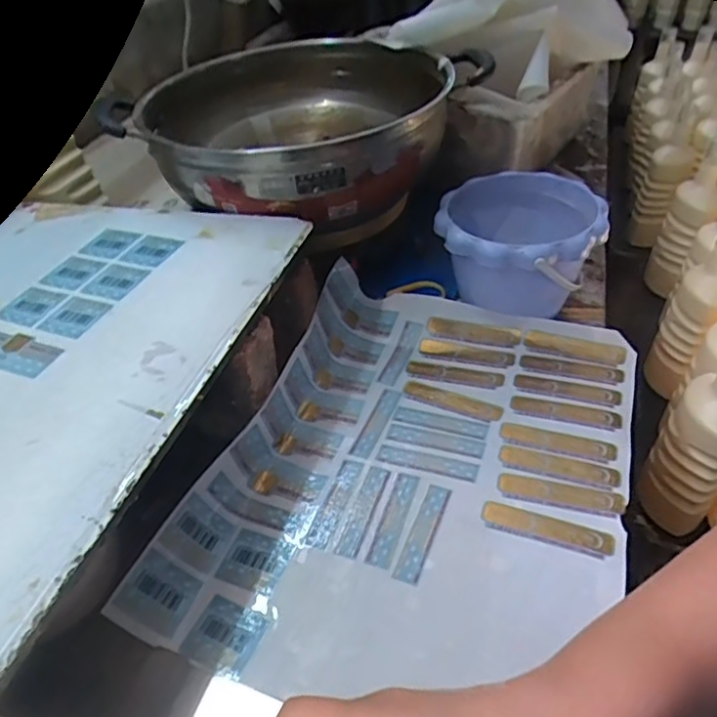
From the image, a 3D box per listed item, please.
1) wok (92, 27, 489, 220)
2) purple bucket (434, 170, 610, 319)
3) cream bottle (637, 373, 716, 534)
[{"bbox_3d":[-0.052,-0.262,0.638,0.305,0.078,0.322,21,48,24],"label":"wok"},{"bbox_3d":[0.162,-0.109,0.607,0.154,0.118,0.177,6,44,14],"label":"purple bucket"},{"bbox_3d":[0.377,0.080,0.648,0.072,0.245,0.089,23,48,25],"label":"cream bottle"}]

